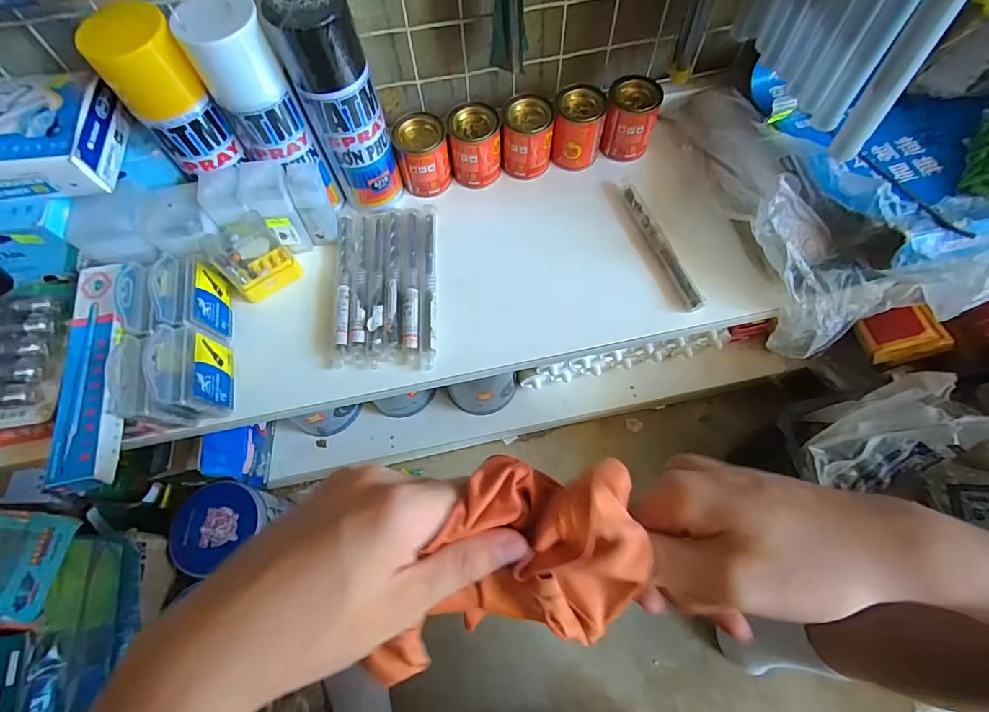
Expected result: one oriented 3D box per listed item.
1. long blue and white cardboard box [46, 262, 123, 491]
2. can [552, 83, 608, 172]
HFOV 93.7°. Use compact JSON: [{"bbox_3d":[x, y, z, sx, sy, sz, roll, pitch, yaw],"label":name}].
[{"bbox_3d":[-0.346,0.011,0.401,0.040,0.028,0.206,-14,63,-4],"label":"long blue and white cardboard box"},{"bbox_3d":[0.092,-0.249,0.508,0.050,0.075,0.046,-1,63,3],"label":"can"}]

